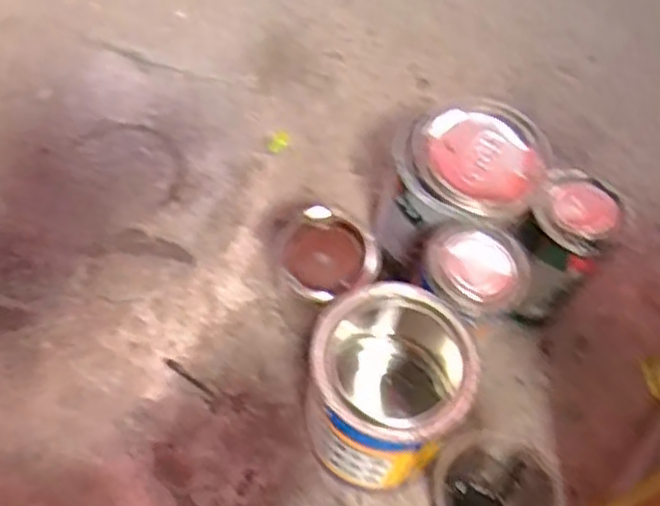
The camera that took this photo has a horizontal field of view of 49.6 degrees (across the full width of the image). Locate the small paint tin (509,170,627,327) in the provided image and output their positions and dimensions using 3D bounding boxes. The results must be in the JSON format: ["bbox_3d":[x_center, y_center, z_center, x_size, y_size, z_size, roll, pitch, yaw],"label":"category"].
[{"bbox_3d":[0.179,0.001,0.568,0.067,0.118,0.071,41,65,19],"label":"small paint tin"}]

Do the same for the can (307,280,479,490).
[{"bbox_3d":[0.039,0.098,0.510,0.103,0.132,0.107,1,59,-2],"label":"can"}]

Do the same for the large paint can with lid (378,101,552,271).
[{"bbox_3d":[0.100,-0.038,0.579,0.113,0.131,0.105,2,60,-3],"label":"large paint can with lid"}]

